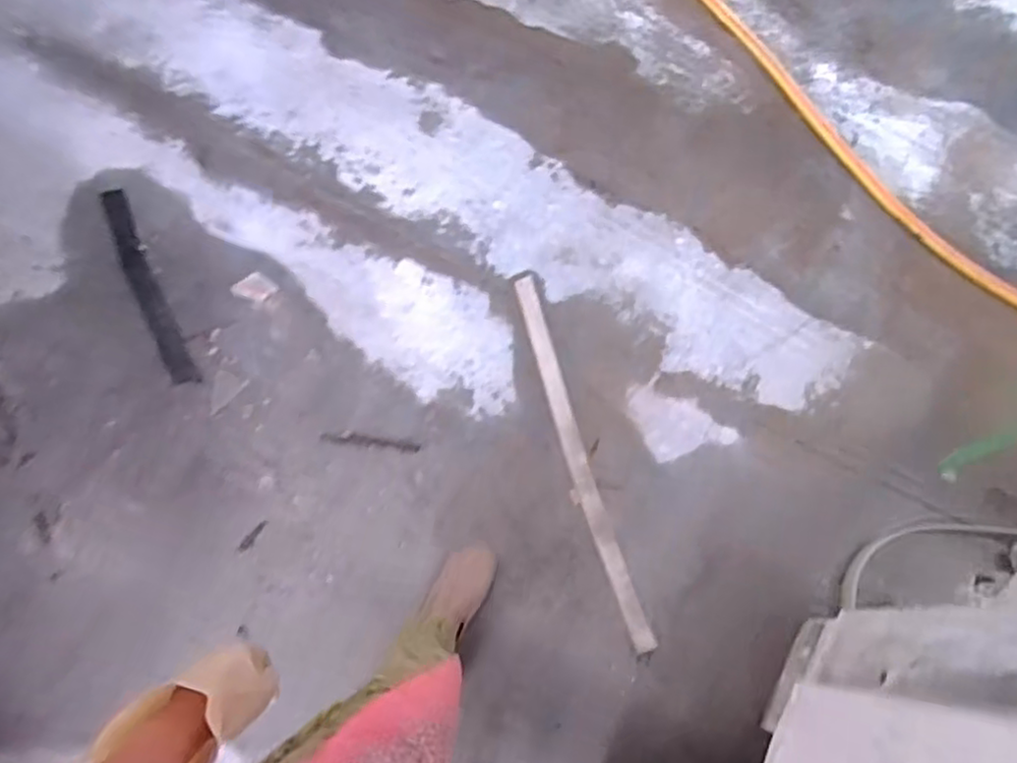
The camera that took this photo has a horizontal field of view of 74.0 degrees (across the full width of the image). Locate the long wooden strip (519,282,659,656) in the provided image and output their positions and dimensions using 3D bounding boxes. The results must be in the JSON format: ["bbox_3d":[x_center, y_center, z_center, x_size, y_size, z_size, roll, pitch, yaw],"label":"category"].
[{"bbox_3d":[0.126,0.136,1.230,0.056,0.013,0.698,-13,78,-25],"label":"long wooden strip"}]

